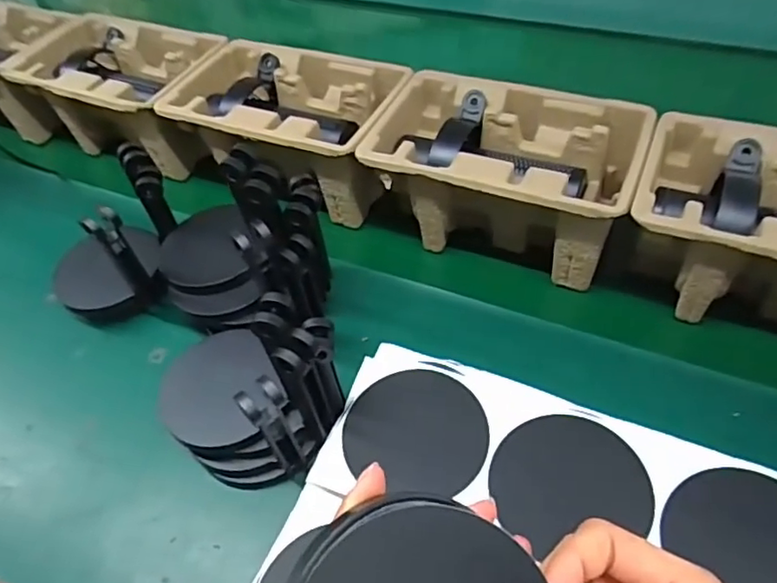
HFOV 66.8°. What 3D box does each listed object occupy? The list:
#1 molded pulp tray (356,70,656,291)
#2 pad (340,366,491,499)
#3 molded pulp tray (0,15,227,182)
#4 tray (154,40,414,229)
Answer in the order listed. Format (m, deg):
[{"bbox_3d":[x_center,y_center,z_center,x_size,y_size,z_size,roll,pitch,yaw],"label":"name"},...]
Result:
[{"bbox_3d":[0.104,-0.111,0.540,0.221,0.100,0.141,19,57,17],"label":"molded pulp tray"},{"bbox_3d":[0.018,0.091,0.393,0.092,0.005,0.085,-2,53,3],"label":"pad"},{"bbox_3d":[-0.299,-0.234,0.688,0.221,0.098,0.151,15,56,14],"label":"molded pulp tray"},{"bbox_3d":[-0.096,-0.176,0.616,0.221,0.096,0.145,19,57,17],"label":"tray"}]

